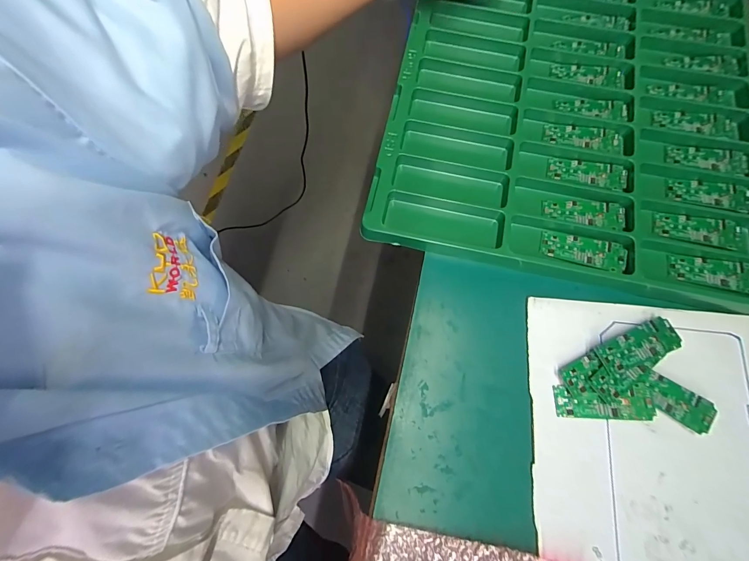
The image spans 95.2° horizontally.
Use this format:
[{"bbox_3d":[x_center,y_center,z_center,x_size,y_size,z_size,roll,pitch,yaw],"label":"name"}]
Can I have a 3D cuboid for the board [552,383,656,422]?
[{"bbox_3d":[0.187,0.100,0.279,0.073,0.005,0.027,-4,69,6],"label":"board"}]

